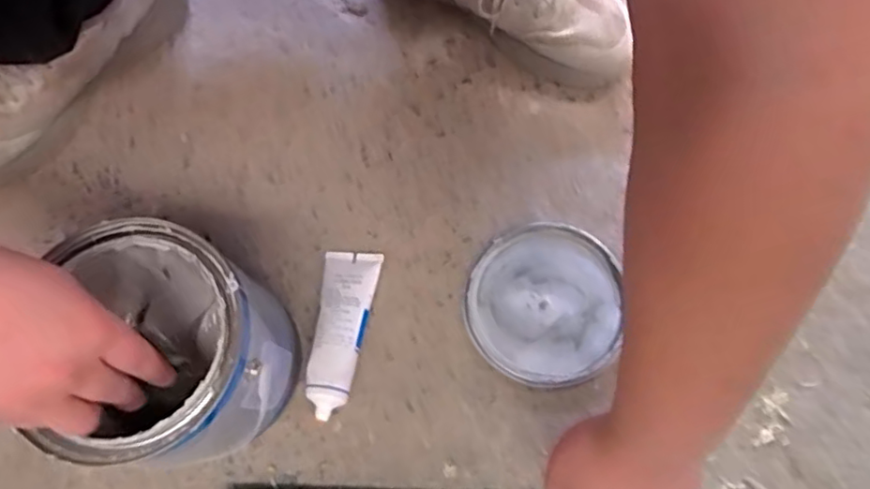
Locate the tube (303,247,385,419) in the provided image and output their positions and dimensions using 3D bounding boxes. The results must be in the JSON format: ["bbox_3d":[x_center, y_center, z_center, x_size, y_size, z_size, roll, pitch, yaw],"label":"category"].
[{"bbox_3d":[-0.084,0.073,0.528,0.048,0.034,0.144,9,73,5],"label":"tube"}]

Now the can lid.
[{"bbox_3d":[0.091,0.051,0.538,0.126,0.013,0.140,1,74,10],"label":"can lid"}]

